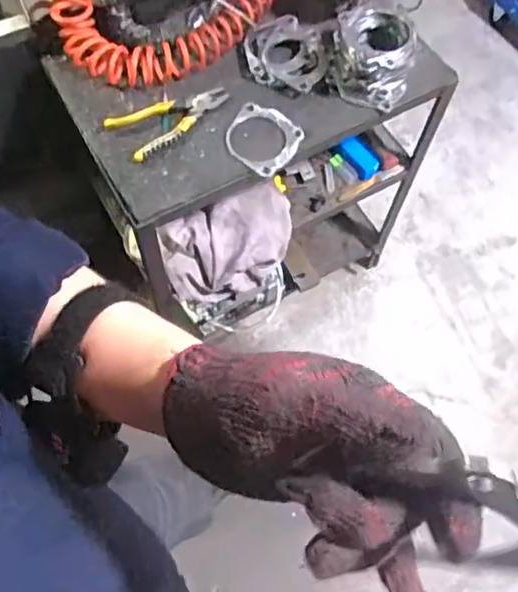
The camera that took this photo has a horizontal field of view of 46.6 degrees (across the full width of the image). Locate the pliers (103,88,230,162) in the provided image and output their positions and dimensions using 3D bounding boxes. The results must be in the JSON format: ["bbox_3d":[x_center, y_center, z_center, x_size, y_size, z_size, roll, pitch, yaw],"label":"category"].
[{"bbox_3d":[-0.140,-0.293,0.961,0.191,0.026,0.084,-36,71,-17],"label":"pliers"}]

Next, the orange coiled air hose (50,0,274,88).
[{"bbox_3d":[-0.101,-0.495,1.006,0.466,0.111,0.176,-26,69,-13],"label":"orange coiled air hose"}]

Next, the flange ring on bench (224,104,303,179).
[{"bbox_3d":[0.003,-0.252,0.957,0.108,0.007,0.111,30,68,11],"label":"flange ring on bench"}]

